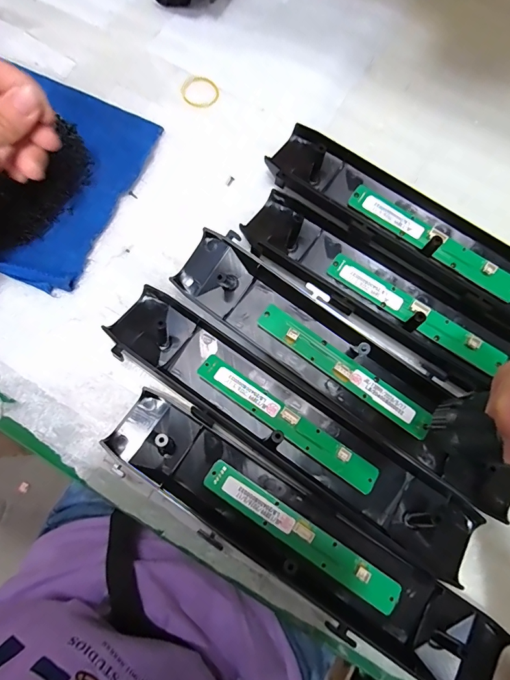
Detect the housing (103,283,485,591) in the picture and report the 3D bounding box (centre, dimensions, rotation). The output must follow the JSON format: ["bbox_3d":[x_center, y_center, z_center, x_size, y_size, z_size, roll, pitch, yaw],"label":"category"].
[{"bbox_3d":[0.020,0.056,0.263,0.274,0.023,0.055,34,81,7],"label":"housing"}]

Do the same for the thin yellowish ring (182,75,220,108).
[{"bbox_3d":[-0.047,-0.210,0.332,0.034,0.004,0.026,28,80,6],"label":"thin yellowish ring"}]

